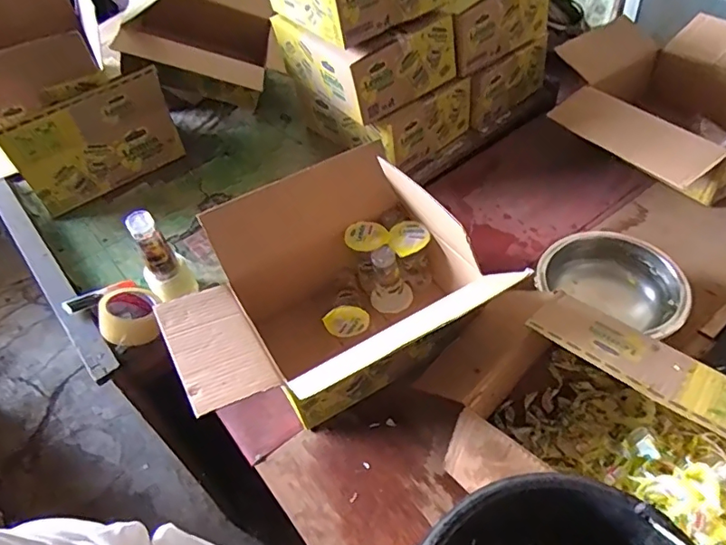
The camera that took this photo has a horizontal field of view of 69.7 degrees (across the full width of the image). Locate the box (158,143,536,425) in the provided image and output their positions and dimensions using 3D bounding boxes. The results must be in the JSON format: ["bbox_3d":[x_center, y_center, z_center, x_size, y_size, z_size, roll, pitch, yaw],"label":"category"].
[{"bbox_3d":[-0.067,0.035,0.806,0.443,0.243,0.278,-26,51,-16],"label":"box"}]

